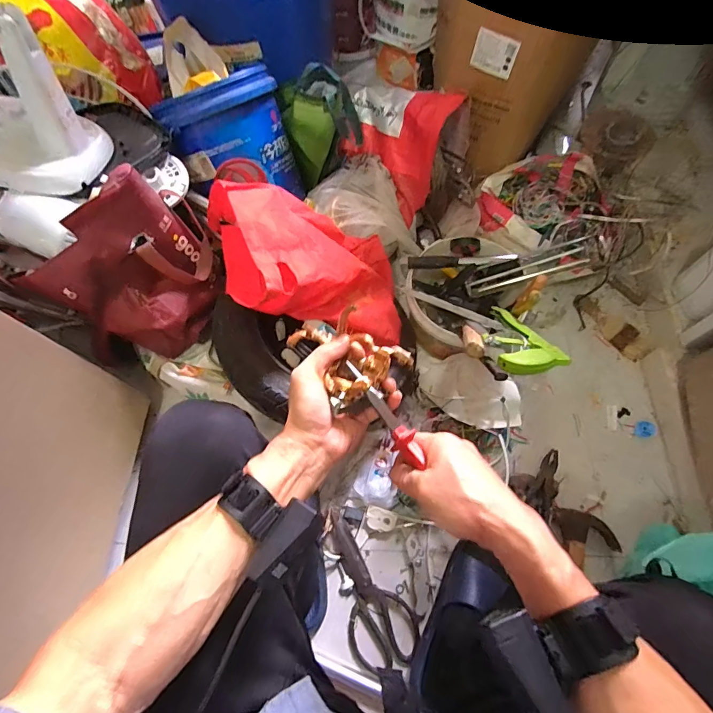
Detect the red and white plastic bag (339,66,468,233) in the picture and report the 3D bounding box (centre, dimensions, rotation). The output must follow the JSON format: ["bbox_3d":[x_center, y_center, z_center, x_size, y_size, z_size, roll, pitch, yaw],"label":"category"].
[{"bbox_3d":[0.075,-0.475,0.897,0.266,0.193,0.155,37,74,16],"label":"red and white plastic bag"}]

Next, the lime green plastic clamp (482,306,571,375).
[{"bbox_3d":[0.262,-0.032,0.664,0.113,0.272,0.027,13,113,8],"label":"lime green plastic clamp"}]

